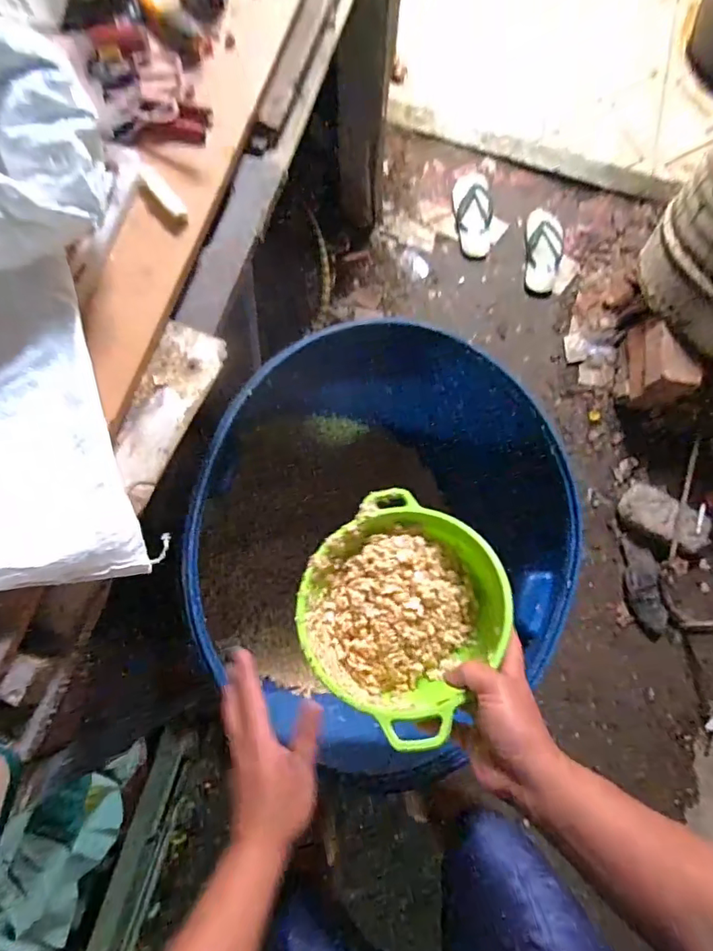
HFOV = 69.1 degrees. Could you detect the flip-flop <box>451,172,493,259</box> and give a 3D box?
[{"bbox_3d":[0.345,-0.776,1.530,0.117,0.033,0.288,1,83,-3],"label":"flip-flop"}]

